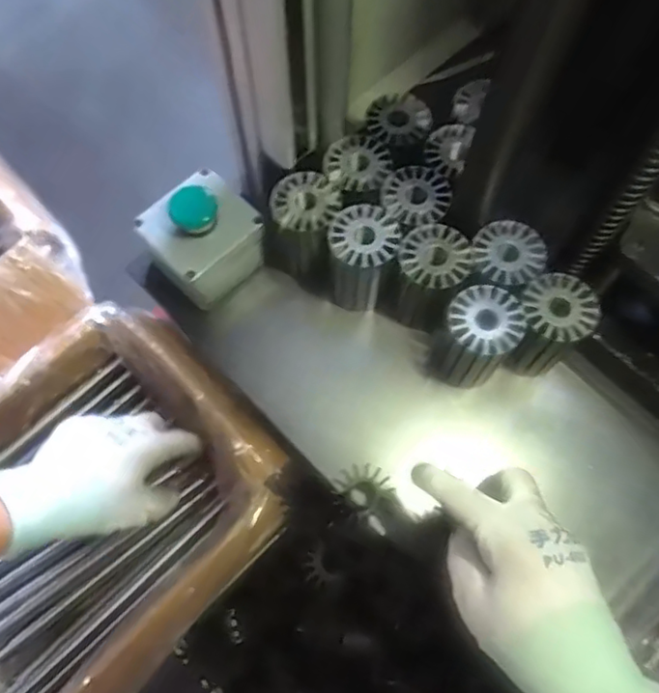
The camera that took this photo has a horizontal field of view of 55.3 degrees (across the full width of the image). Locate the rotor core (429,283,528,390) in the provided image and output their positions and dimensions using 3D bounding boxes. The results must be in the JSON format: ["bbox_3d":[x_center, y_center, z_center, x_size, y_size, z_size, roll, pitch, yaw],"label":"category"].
[{"bbox_3d":[0.110,-0.005,0.473,0.051,0.077,0.054,0,68,0],"label":"rotor core"}]

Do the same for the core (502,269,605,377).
[{"bbox_3d":[0.160,-0.012,0.472,0.052,0.068,0.061,30,71,11],"label":"core"}]

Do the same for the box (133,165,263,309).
[{"bbox_3d":[-0.101,-0.085,0.505,0.084,0.083,0.076,-42,74,-15],"label":"box"}]

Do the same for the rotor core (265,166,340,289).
[{"bbox_3d":[-0.016,-0.094,0.507,0.058,0.077,0.054,30,71,11],"label":"rotor core"}]

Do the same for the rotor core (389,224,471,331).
[{"bbox_3d":[0.077,-0.049,0.490,0.053,0.077,0.058,24,70,9],"label":"rotor core"}]

